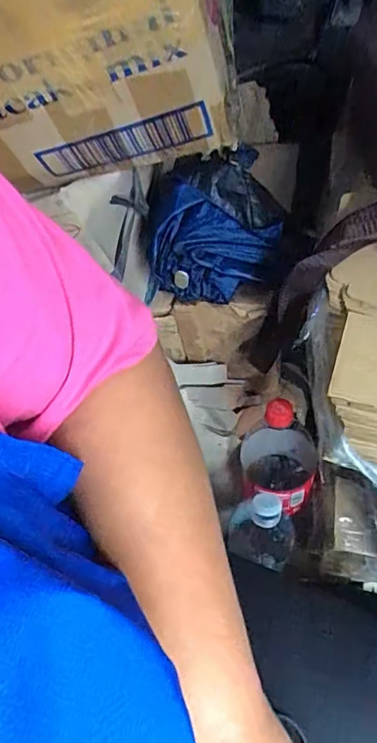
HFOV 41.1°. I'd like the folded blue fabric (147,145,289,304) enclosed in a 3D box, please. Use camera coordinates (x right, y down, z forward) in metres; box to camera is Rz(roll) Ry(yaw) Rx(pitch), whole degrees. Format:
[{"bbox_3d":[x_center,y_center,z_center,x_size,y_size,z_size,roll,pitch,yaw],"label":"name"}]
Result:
[{"bbox_3d":[0.024,-0.151,0.524,0.152,0.114,0.106,2,52,7],"label":"folded blue fabric"}]

